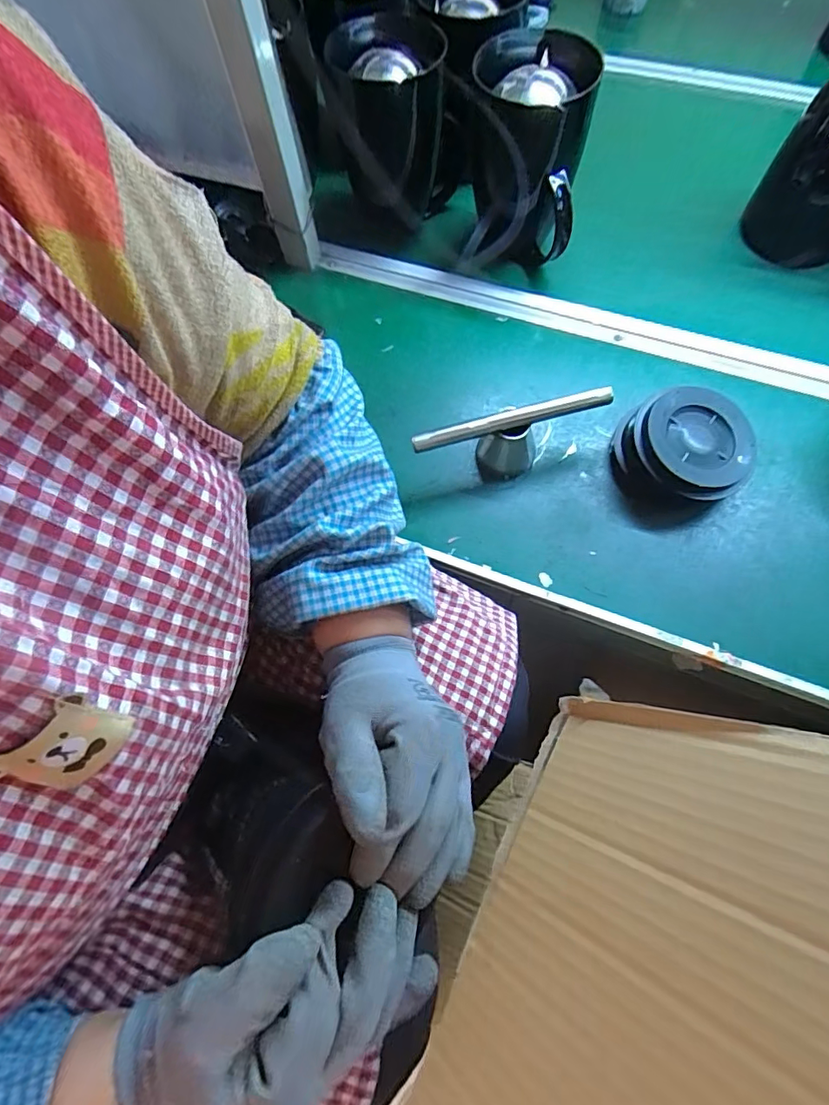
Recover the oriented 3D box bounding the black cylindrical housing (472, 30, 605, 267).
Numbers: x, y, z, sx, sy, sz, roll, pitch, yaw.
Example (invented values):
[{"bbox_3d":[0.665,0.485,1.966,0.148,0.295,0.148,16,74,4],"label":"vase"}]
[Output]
[{"bbox_3d":[0.134,-0.464,0.614,0.134,0.210,0.147,-1,67,2],"label":"black cylindrical housing"}]

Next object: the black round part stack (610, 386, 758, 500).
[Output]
[{"bbox_3d":[0.281,-0.106,0.517,0.118,0.050,0.119,-1,69,3],"label":"black round part stack"}]

